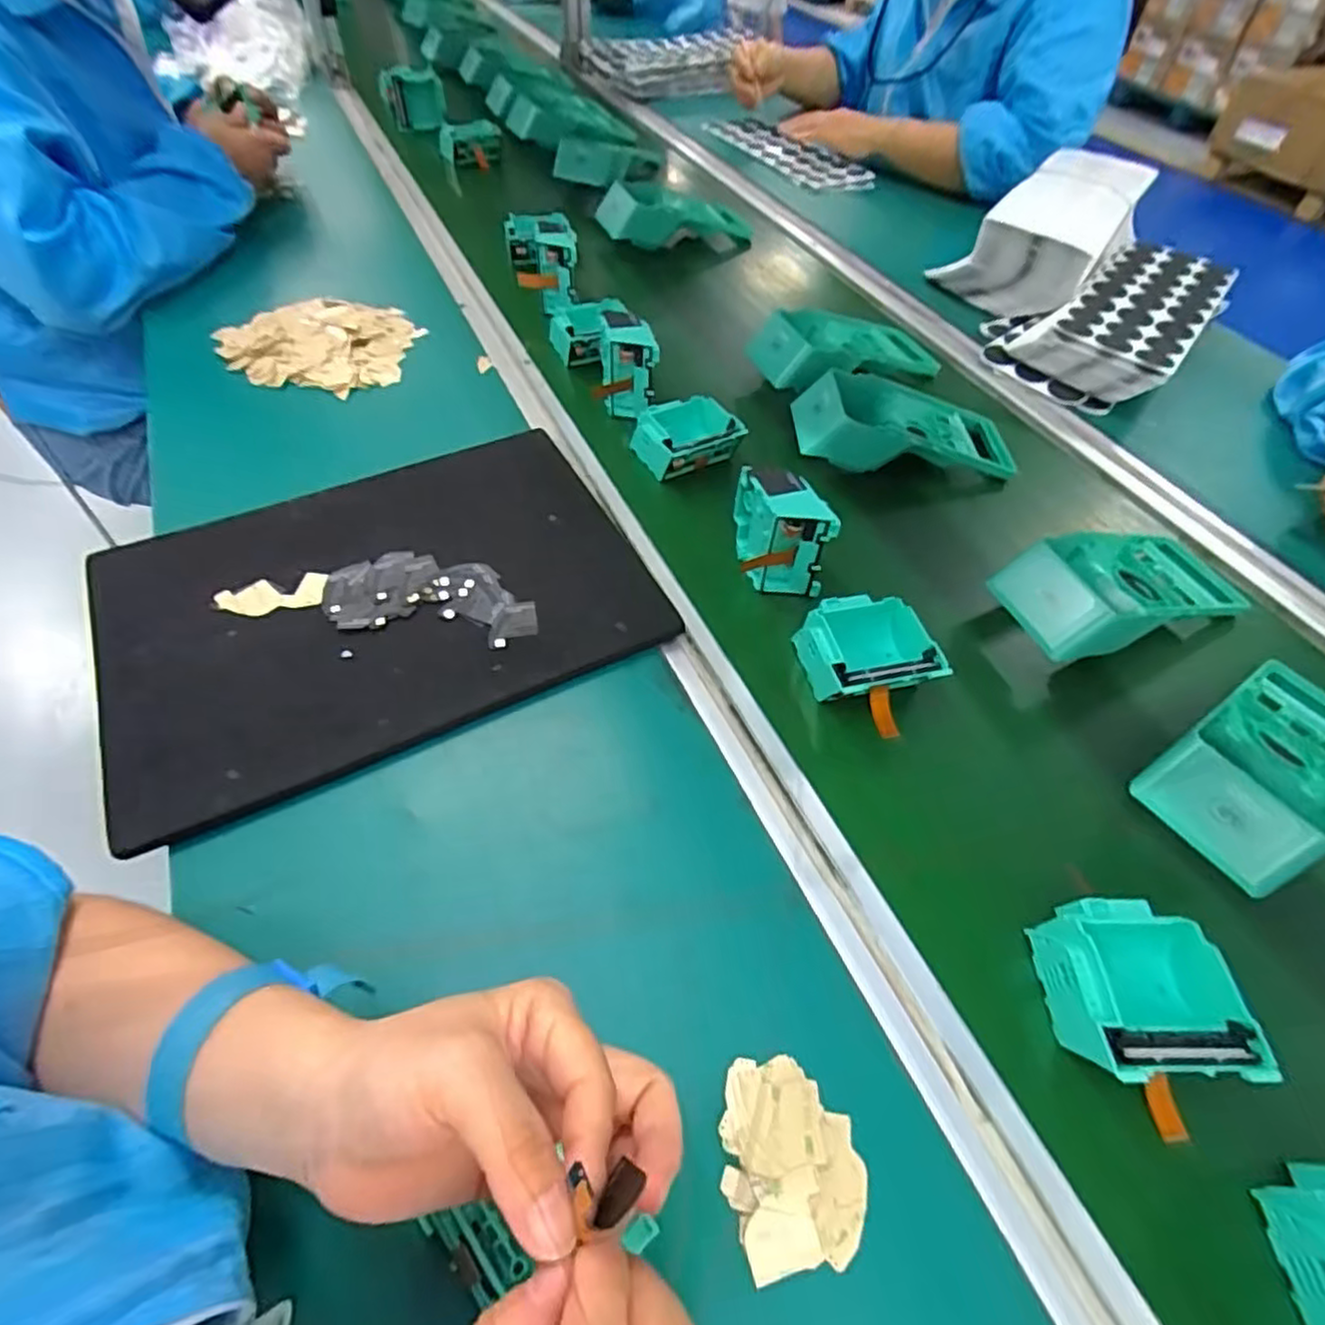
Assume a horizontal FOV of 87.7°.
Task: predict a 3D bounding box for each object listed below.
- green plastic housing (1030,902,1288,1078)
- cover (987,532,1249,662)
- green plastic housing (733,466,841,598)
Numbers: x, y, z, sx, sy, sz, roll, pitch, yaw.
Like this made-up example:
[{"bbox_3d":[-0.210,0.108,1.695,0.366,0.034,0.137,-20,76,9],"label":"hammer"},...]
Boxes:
[{"bbox_3d":[0.225,0.155,0.330,0.076,0.036,0.077,-4,60,4],"label":"green plastic housing"},{"bbox_3d":[0.329,-0.059,0.491,0.194,0.058,0.090,-16,57,-14],"label":"cover"},{"bbox_3d":[0.084,-0.093,0.490,0.062,0.075,0.065,3,54,0],"label":"green plastic housing"}]

